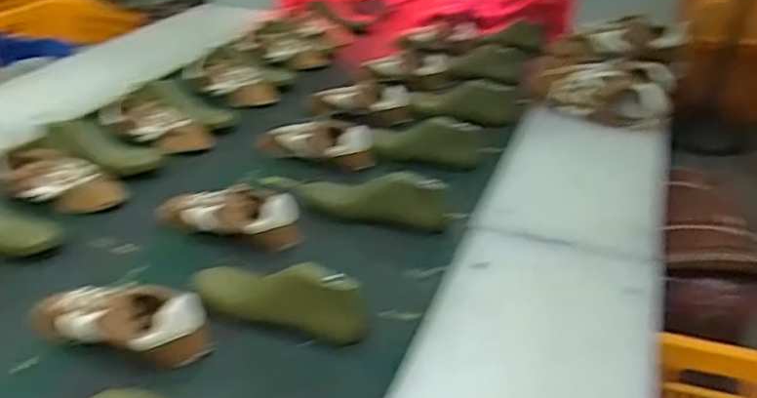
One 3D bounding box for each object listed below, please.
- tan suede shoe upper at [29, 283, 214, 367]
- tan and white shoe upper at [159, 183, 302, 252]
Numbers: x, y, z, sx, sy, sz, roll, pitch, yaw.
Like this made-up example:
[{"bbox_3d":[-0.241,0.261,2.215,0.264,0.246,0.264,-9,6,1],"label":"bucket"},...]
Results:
[{"bbox_3d":[-0.306,0.141,0.771,0.216,0.068,0.079,9,32,13],"label":"tan suede shoe upper"},{"bbox_3d":[-0.225,0.026,0.981,0.220,0.069,0.087,6,31,9],"label":"tan and white shoe upper"}]

